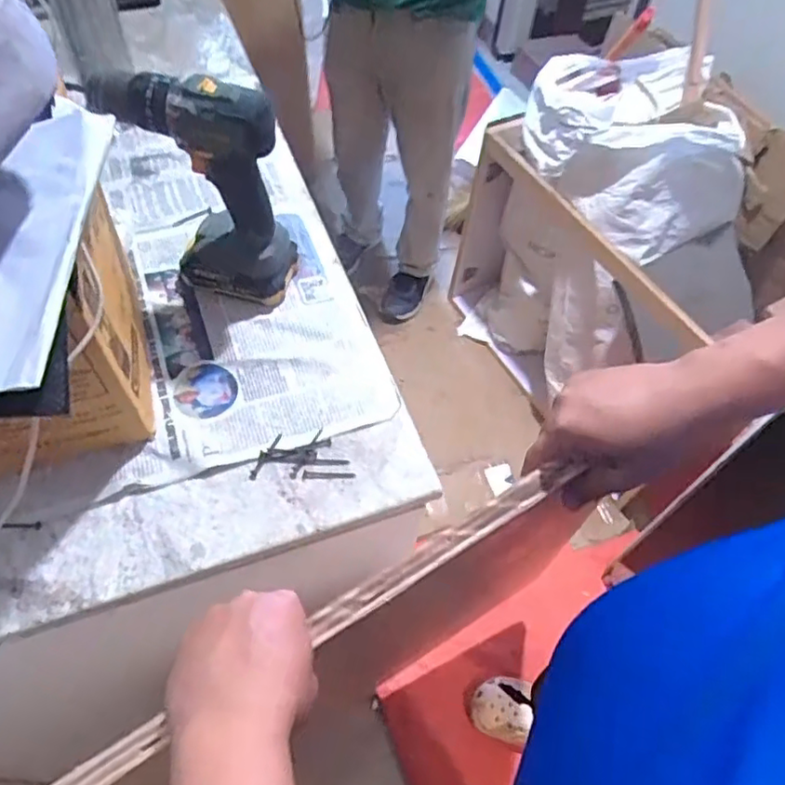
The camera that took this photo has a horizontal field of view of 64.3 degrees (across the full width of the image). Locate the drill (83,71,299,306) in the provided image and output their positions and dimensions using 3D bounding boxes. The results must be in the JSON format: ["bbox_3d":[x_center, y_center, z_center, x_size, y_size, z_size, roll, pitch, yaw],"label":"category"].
[{"bbox_3d":[-0.186,-0.185,0.600,0.162,0.220,0.065,5,56,0],"label":"drill"}]

